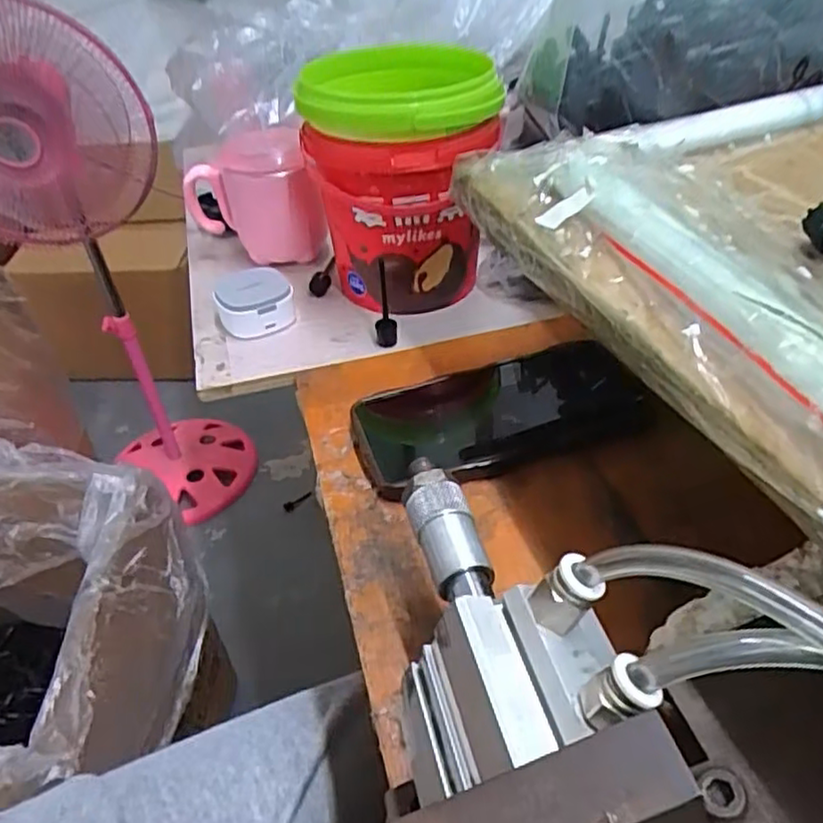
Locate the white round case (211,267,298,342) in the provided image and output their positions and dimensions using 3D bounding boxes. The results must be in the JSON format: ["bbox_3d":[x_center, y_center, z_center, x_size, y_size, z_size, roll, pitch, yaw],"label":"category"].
[{"bbox_3d":[-0.117,-0.082,0.500,0.053,0.031,0.058,-2,40,2],"label":"white round case"}]

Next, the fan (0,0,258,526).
[{"bbox_3d":[-0.534,-0.196,1.126,0.318,0.853,0.283,-27,46,-25],"label":"fan"}]

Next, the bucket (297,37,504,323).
[{"bbox_3d":[-0.010,-0.164,0.486,0.122,0.151,0.128,-9,41,-6],"label":"bucket"}]

